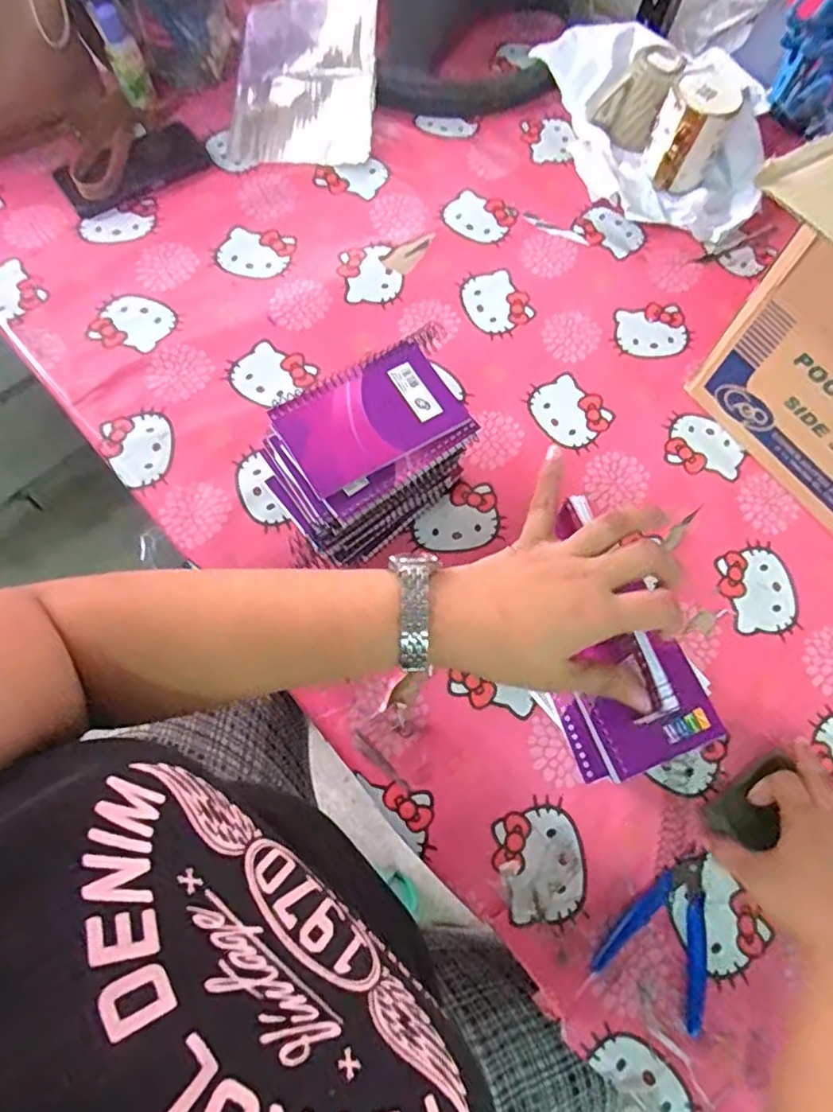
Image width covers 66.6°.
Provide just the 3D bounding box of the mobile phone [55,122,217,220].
[{"bbox_3d":[-0.332,-0.456,0.743,0.168,0.011,0.085,-34,81,-18],"label":"mobile phone"}]

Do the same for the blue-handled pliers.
[{"bbox_3d":[0.194,0.281,0.487,0.081,0.010,0.114,27,69,8],"label":"blue-handled pliers"}]

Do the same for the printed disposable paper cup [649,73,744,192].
[{"bbox_3d":[0.311,-0.476,0.728,0.077,0.089,0.094,28,70,8],"label":"printed disposable paper cup"}]

